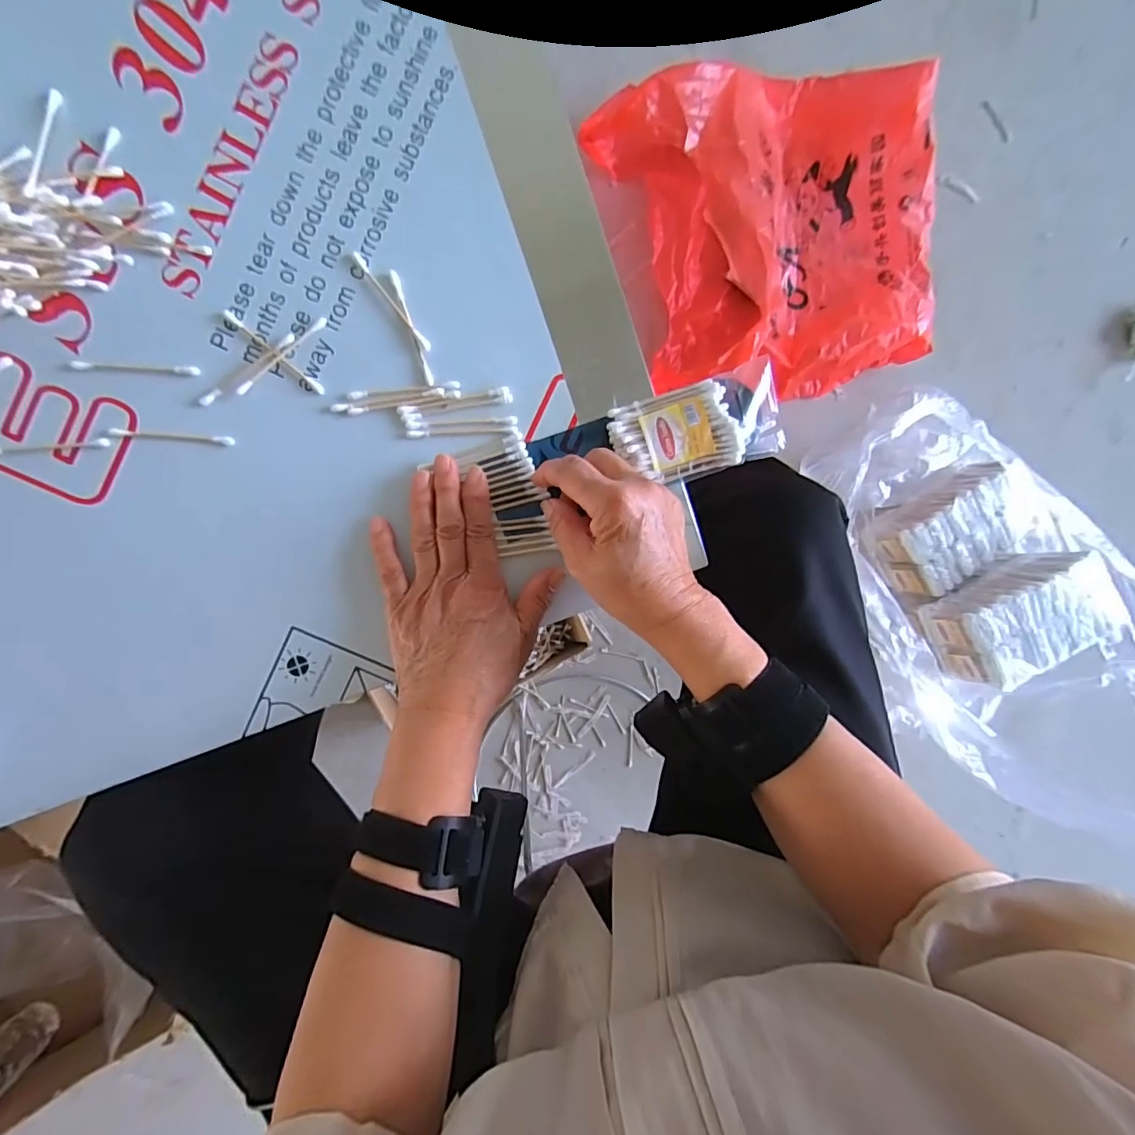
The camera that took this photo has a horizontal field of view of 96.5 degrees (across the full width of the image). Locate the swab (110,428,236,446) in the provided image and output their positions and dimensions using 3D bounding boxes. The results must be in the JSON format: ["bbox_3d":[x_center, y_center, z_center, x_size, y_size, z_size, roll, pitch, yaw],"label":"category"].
[{"bbox_3d":[-0.253,-0.084,0.324,0.074,0.004,0.006,4,94,-7],"label":"swab"}]

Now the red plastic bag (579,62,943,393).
[{"bbox_3d":[0.308,-0.475,0.744,0.458,0.173,0.422,-15,96,-5],"label":"red plastic bag"}]

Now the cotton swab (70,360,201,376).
[{"bbox_3d":[-0.268,-0.124,0.314,0.073,0.004,0.006,1,95,-7],"label":"cotton swab"}]

